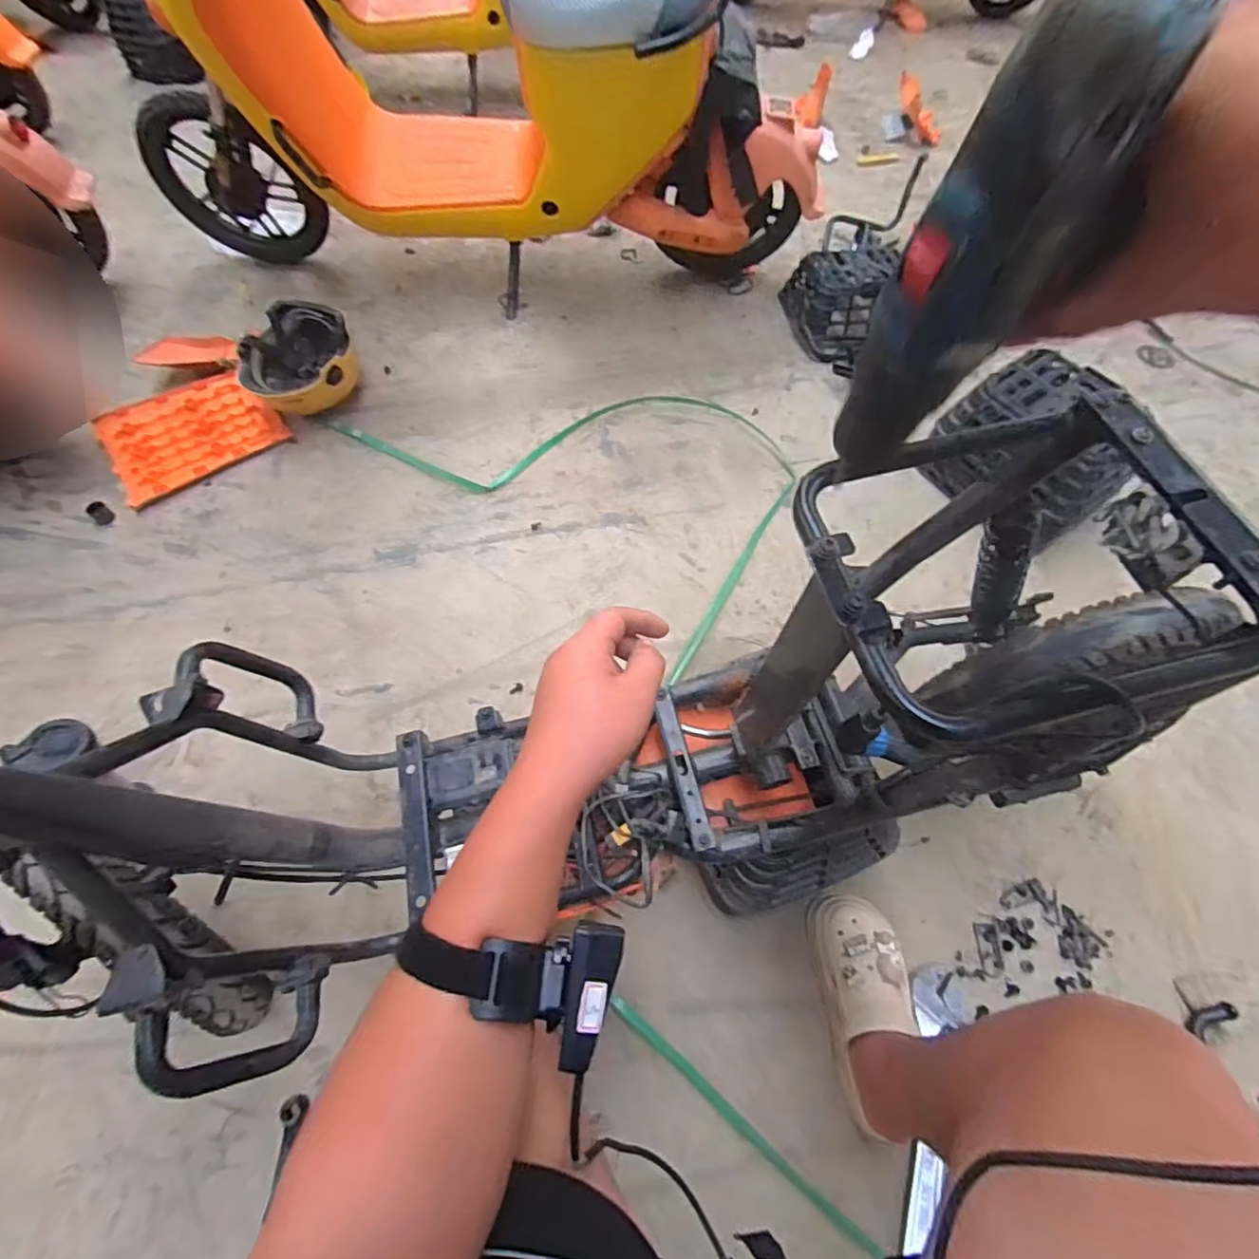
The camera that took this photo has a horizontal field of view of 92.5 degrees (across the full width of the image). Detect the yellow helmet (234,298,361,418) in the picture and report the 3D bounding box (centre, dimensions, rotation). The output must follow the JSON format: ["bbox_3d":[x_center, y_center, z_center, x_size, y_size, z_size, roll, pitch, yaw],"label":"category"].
[{"bbox_3d":[-0.709,-0.575,1.305,0.236,0.161,0.243,-24,64,-13],"label":"yellow helmet"}]

